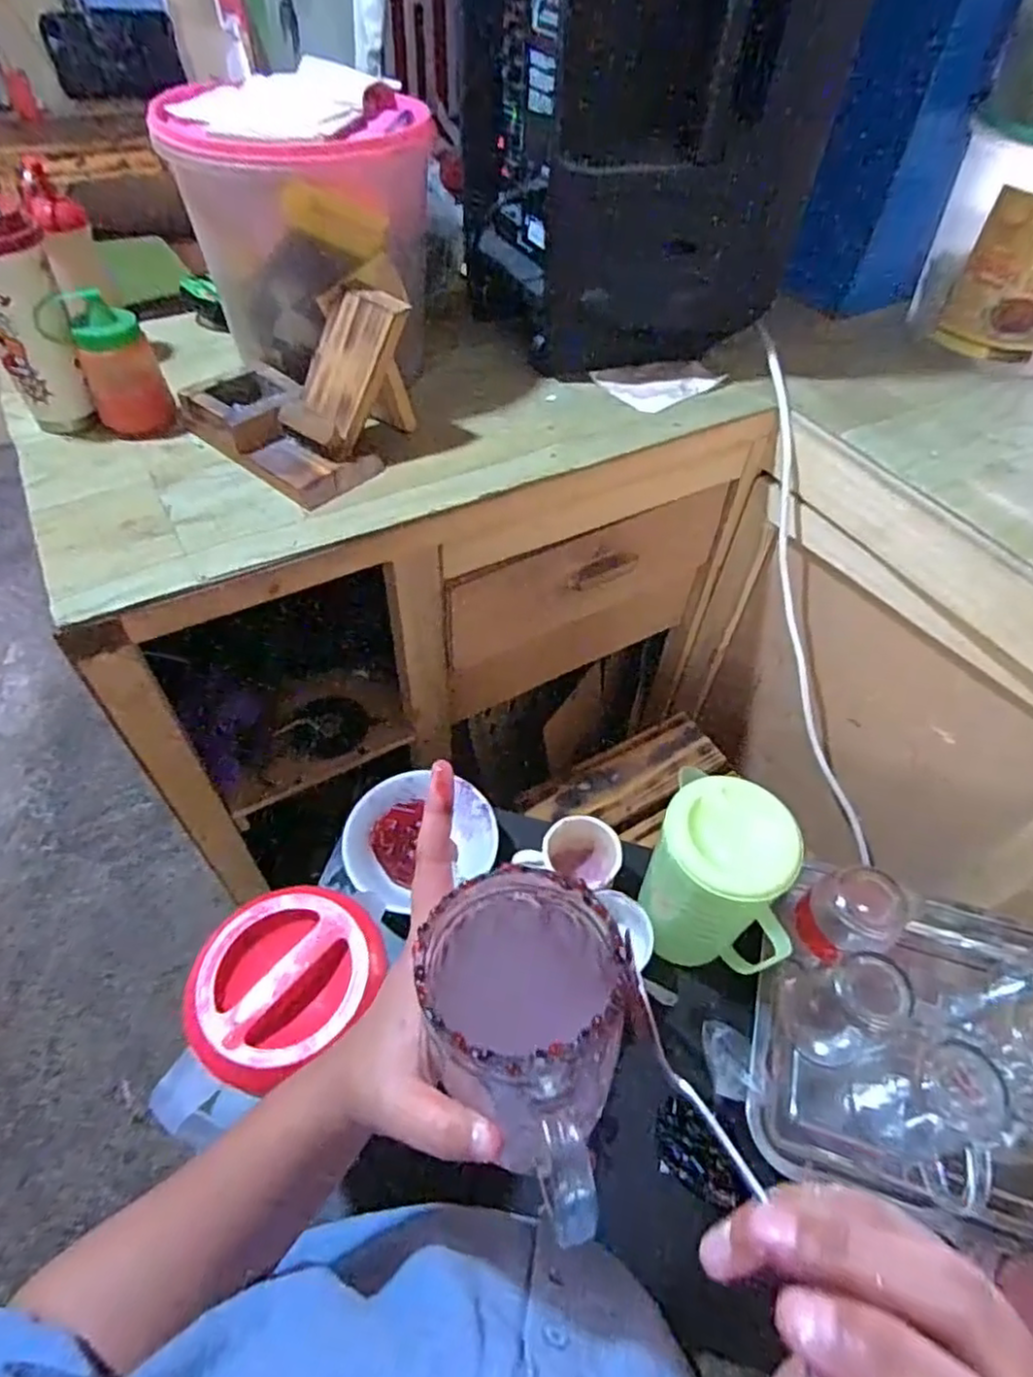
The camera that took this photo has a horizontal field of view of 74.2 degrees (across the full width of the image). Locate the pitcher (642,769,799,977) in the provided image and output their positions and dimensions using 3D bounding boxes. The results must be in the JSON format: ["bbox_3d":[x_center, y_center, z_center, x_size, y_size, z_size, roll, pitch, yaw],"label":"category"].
[{"bbox_3d":[0.179,0.169,0.609,0.133,0.161,0.114,19,54,13],"label":"pitcher"}]

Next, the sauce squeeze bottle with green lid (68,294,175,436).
[{"bbox_3d":[-0.404,-0.324,0.683,0.063,0.121,0.072,38,60,25],"label":"sauce squeeze bottle with green lid"}]

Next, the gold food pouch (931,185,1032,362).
[{"bbox_3d":[0.581,-0.469,0.801,0.112,0.181,0.029,28,56,19],"label":"gold food pouch"}]

